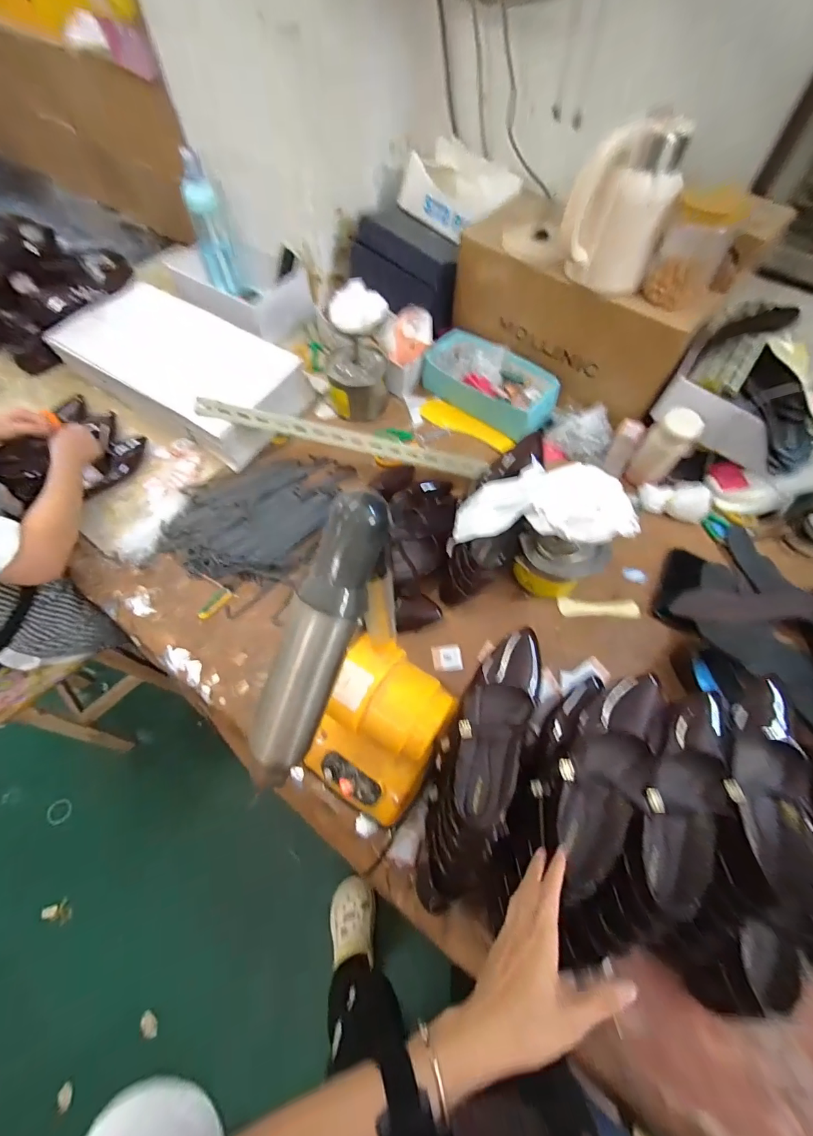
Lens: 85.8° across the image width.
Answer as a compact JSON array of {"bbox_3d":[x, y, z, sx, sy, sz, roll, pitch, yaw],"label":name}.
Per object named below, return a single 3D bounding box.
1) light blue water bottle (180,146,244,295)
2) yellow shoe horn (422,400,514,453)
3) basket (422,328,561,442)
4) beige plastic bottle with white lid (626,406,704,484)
[{"bbox_3d":[-0.493,-0.842,1.098,0.080,0.262,0.068,-20,65,-10],"label":"light blue water bottle"},{"bbox_3d":[0.135,-0.325,0.989,0.247,0.046,0.057,40,70,18],"label":"yellow shoe horn"},{"bbox_3d":[0.177,-0.423,0.996,0.320,0.104,0.163,40,70,18],"label":"basket"},{"bbox_3d":[0.505,-0.237,0.856,0.079,0.157,0.066,34,68,16],"label":"beige plastic bottle with white lid"}]

